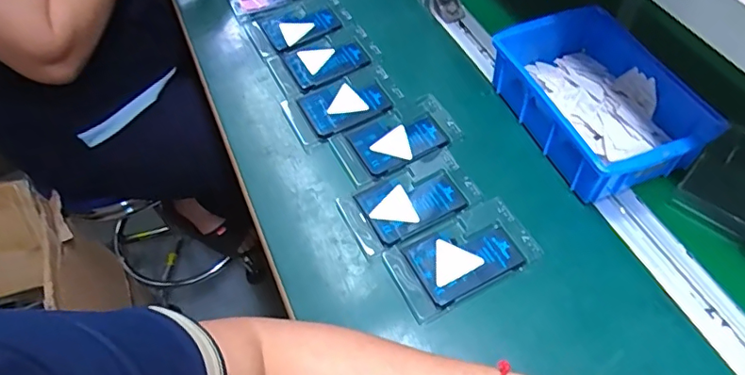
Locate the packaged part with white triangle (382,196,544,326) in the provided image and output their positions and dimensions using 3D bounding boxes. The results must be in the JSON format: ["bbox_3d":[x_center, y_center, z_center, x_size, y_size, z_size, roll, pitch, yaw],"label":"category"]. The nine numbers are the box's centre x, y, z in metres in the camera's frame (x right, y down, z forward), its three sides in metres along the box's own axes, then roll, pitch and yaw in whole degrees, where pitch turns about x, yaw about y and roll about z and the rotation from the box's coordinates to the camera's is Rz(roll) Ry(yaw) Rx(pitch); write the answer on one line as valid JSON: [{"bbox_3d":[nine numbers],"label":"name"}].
[{"bbox_3d":[0.081,0.060,0.474,0.126,0.009,0.076,-25,57,-13],"label":"packaged part with white triangle"}]

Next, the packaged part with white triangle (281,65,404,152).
[{"bbox_3d":[-0.032,-0.096,0.588,0.122,0.011,0.070,-22,56,-11],"label":"packaged part with white triangle"}]

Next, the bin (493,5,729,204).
[{"bbox_3d":[0.228,-0.089,0.531,0.139,0.065,0.202,-20,56,-10],"label":"bin"}]

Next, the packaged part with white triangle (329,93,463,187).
[{"bbox_3d":[0.026,-0.053,0.558,0.125,0.012,0.074,-23,57,-12],"label":"packaged part with white triangle"}]

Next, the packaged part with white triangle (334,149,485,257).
[{"bbox_3d":[0.036,0.014,0.518,0.125,0.015,0.073,-23,57,-12],"label":"packaged part with white triangle"}]

